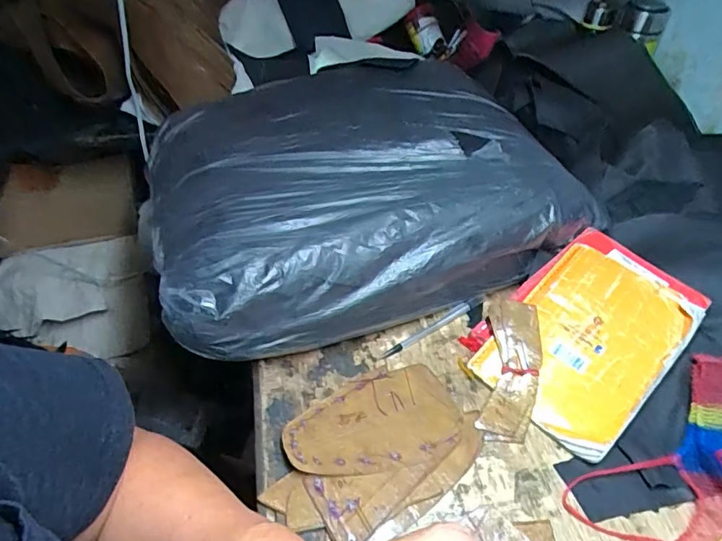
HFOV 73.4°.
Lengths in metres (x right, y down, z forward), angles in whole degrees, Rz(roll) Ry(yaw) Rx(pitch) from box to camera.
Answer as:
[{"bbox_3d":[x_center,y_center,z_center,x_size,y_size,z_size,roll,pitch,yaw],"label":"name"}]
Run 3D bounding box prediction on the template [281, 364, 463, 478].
[{"bbox_3d":[0.011,0.147,0.462,0.163,0.008,0.098,-14,41,-17],"label":"template"}]

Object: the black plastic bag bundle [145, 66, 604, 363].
[{"bbox_3d":[-0.018,-0.106,0.628,0.475,0.156,0.373,-15,46,-16],"label":"black plastic bag bundle"}]

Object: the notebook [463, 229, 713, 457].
[{"bbox_3d":[0.232,0.064,0.503,0.214,0.018,0.161,-42,58,-11],"label":"notebook"}]

